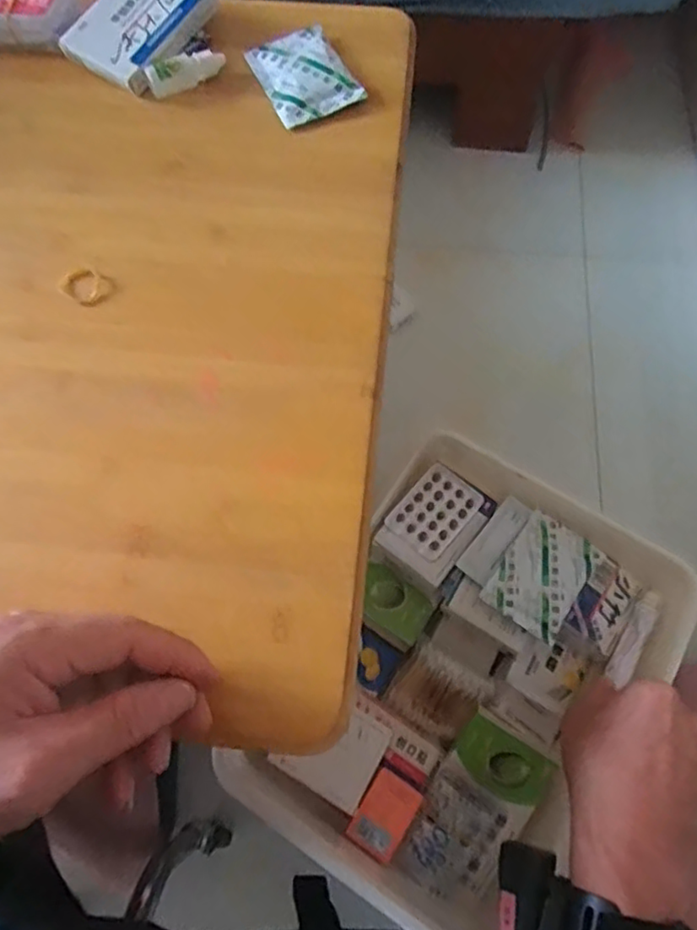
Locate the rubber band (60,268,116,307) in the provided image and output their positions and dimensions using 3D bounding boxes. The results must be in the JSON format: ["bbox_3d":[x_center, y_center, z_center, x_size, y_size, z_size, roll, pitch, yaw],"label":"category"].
[{"bbox_3d":[-0.176,-0.121,0.404,0.035,0.008,0.027,36,73,14],"label":"rubber band"}]

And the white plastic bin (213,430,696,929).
[{"bbox_3d":[0.098,0.182,0.519,0.249,0.128,0.338,31,72,12],"label":"white plastic bin"}]

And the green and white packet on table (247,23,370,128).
[{"bbox_3d":[-0.037,-0.311,0.477,0.066,0.013,0.095,-24,70,-8],"label":"green and white packet on table"}]

